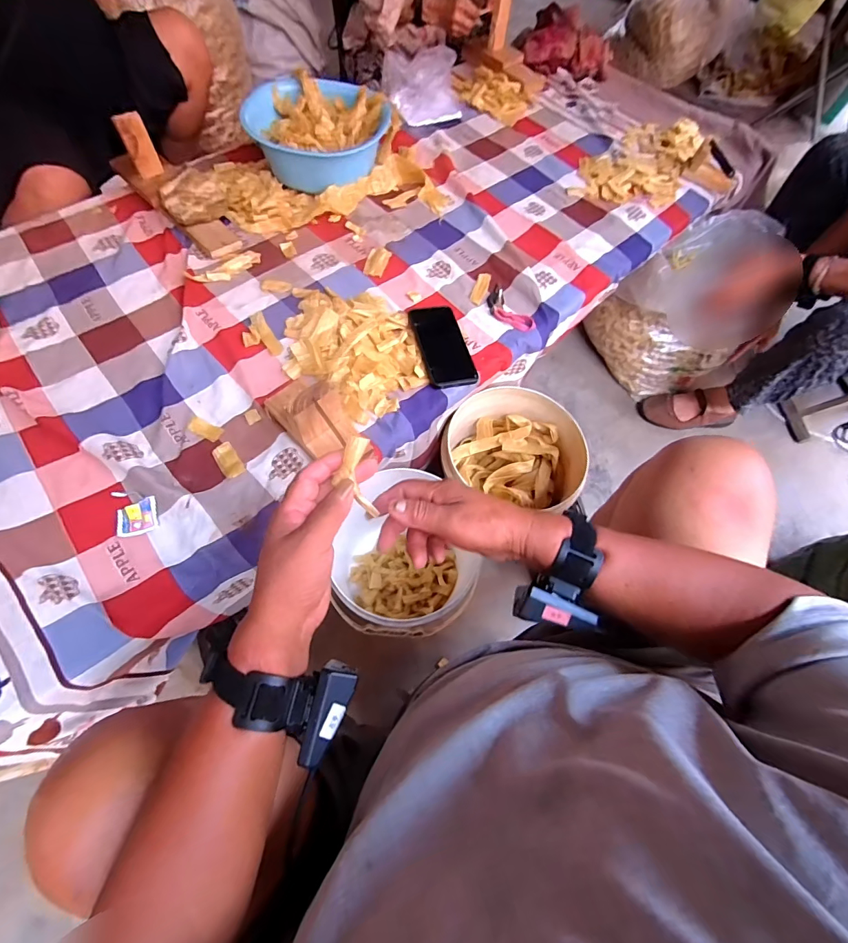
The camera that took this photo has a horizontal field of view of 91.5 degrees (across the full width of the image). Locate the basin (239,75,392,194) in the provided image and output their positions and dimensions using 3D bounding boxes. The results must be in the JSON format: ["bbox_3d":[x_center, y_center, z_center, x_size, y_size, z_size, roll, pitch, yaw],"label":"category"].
[{"bbox_3d":[-0.213,-0.688,0.846,0.262,0.119,0.262,1,64,-3],"label":"basin"}]

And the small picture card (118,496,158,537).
[{"bbox_3d":[-0.369,0.060,0.532,0.048,0.004,0.044,-13,77,-6],"label":"small picture card"}]

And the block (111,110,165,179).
[{"bbox_3d":[-0.507,-0.580,0.742,0.044,0.097,0.017,-39,72,-20],"label":"block"}]

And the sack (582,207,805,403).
[{"bbox_3d":[0.693,-0.428,1.077,0.396,0.319,0.285,-28,69,-16],"label":"sack"}]

